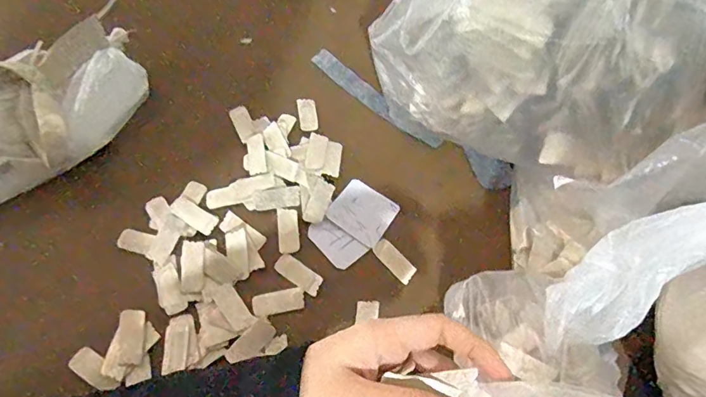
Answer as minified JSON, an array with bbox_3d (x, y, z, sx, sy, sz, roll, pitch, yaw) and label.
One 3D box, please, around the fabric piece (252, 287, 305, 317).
[{"bbox_3d":[-0.060,0.083,0.380,0.041,0.005,0.018,-13,64,-11],"label":"fabric piece"}]

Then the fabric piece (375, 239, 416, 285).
[{"bbox_3d":[0.036,0.053,0.408,0.018,0.004,0.042,-39,72,-22],"label":"fabric piece"}]

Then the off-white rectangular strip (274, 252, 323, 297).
[{"bbox_3d":[-0.046,0.063,0.397,0.042,0.004,0.019,33,64,12],"label":"off-white rectangular strip"}]

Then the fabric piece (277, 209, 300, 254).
[{"bbox_3d":[-0.056,0.028,0.413,0.018,0.004,0.041,-5,63,-7],"label":"fabric piece"}]

